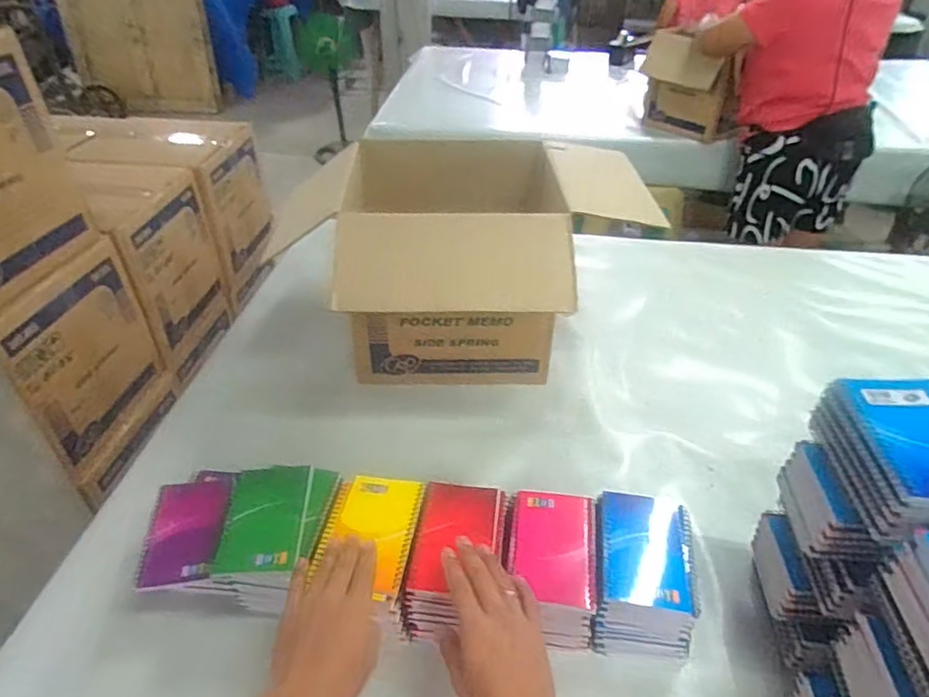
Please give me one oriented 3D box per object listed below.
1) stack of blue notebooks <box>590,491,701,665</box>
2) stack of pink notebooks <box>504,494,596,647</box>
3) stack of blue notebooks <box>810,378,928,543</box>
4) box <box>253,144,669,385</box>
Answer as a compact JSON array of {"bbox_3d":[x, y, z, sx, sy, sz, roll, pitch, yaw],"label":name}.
[{"bbox_3d":[0.187,0.241,0.626,0.098,0.086,0.143,6,38,8],"label":"stack of blue notebooks"},{"bbox_3d":[0.090,0.235,0.630,0.092,0.076,0.141,5,37,5],"label":"stack of pink notebooks"},{"bbox_3d":[0.360,0.089,0.475,0.097,0.058,0.144,2,38,2],"label":"stack of blue notebooks"},{"bbox_3d":[-0.002,-0.111,0.918,0.492,0.300,0.442,4,38,4],"label":"box"}]

